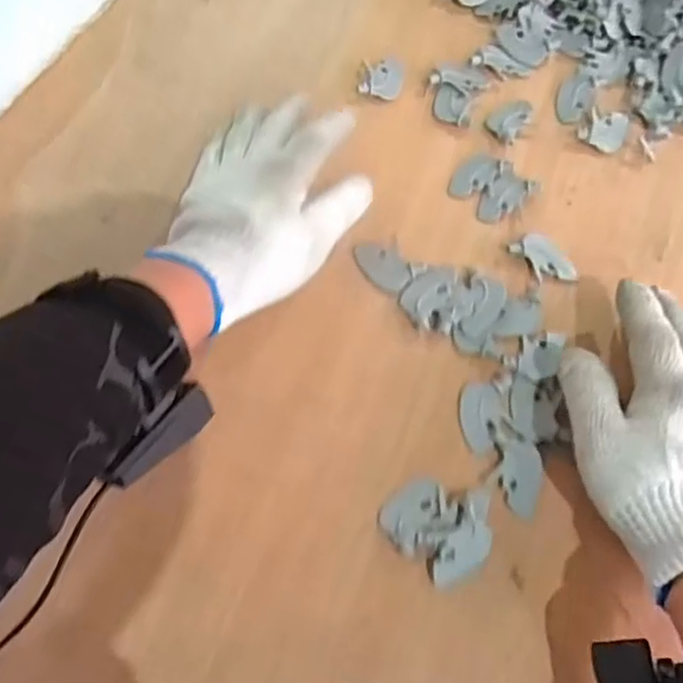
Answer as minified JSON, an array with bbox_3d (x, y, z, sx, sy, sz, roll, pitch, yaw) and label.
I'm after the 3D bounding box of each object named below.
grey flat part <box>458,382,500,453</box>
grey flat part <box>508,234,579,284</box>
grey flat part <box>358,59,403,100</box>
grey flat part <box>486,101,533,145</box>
[{"bbox_3d":[0.085,0.046,0.409,0.024,0.004,0.045,5,67,0],"label":"grey flat part"},{"bbox_3d":[0.138,-0.055,0.451,0.028,0.009,0.044,-38,73,-16],"label":"grey flat part"},{"bbox_3d":[0.031,-0.204,0.513,0.032,0.008,0.040,6,67,0],"label":"grey flat part"},{"bbox_3d":[0.128,-0.167,0.500,0.027,0.004,0.039,39,71,13],"label":"grey flat part"}]

